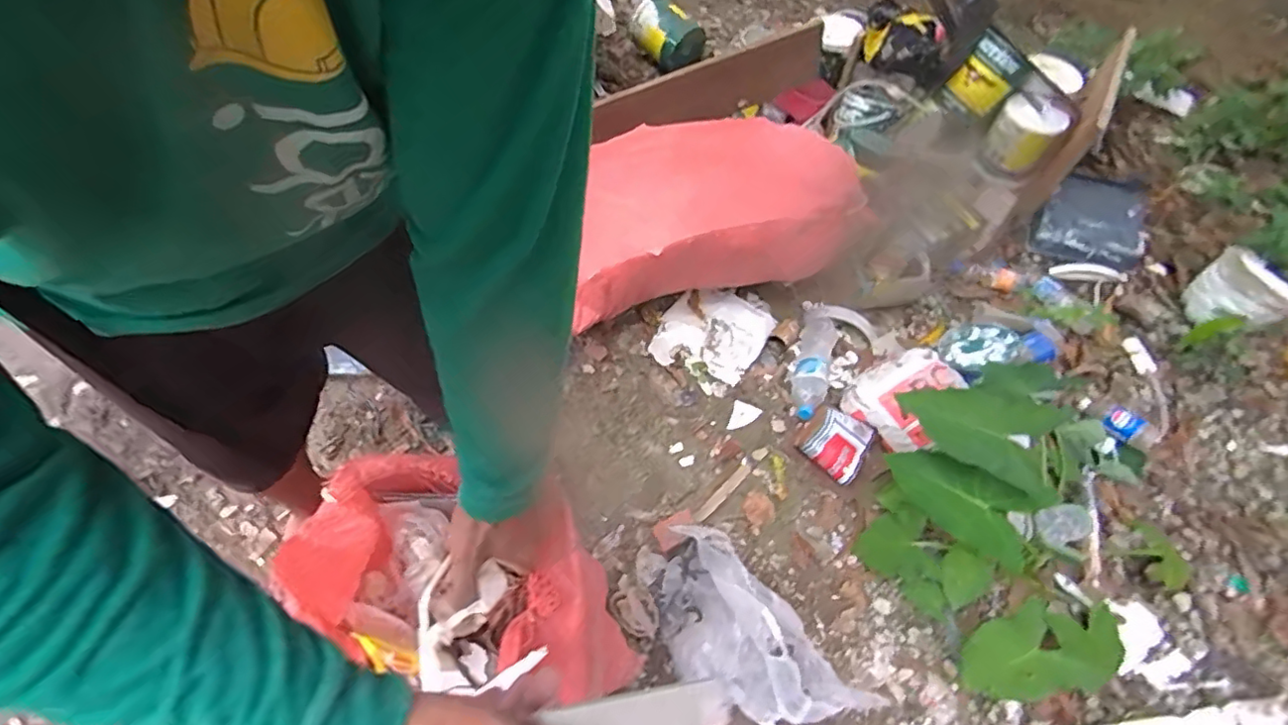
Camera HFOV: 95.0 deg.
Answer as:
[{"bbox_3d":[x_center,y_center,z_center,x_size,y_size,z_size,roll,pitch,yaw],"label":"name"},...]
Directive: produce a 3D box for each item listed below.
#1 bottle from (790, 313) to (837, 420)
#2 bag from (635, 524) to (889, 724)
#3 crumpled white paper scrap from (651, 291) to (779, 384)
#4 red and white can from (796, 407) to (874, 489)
[{"bbox_3d":[0.399,-0.006,1.389,0.079,0.082,0.308,19,47,6],"label":"bottle"},{"bbox_3d":[0.171,0.497,1.059,0.237,0.136,0.437,-36,72,-17],"label":"bag"},{"bbox_3d":[0.171,-0.075,1.437,0.258,0.016,0.249,1,65,-2],"label":"crumpled white paper scrap"},{"bbox_3d":[0.415,0.173,1.274,0.146,0.092,0.125,37,69,13],"label":"red and white can"}]

